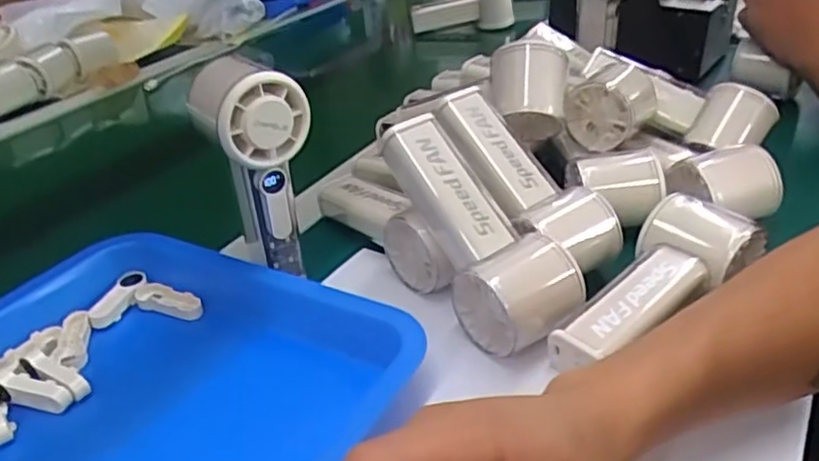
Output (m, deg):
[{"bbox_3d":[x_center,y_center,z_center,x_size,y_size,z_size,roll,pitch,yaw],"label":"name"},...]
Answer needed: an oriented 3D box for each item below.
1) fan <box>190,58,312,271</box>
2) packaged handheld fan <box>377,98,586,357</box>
[{"bbox_3d":[-0.095,-0.040,0.431,0.063,0.128,0.064,-16,33,-18],"label":"fan"},{"bbox_3d":[0.036,-0.004,0.416,0.064,0.049,0.155,-24,75,-31],"label":"packaged handheld fan"}]

